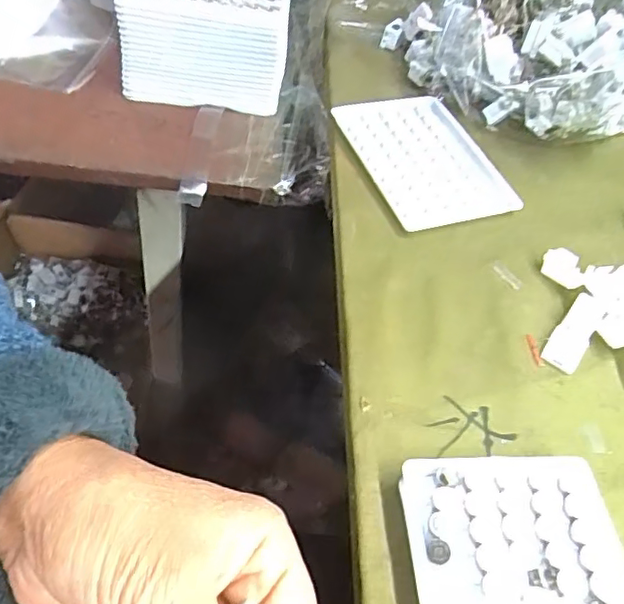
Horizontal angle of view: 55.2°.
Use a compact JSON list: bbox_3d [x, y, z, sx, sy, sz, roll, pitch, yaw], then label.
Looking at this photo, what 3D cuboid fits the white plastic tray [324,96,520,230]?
[{"bbox_3d":[0.081,-0.104,0.435,0.094,0.011,0.122,-16,59,-21],"label":"white plastic tray"}]

